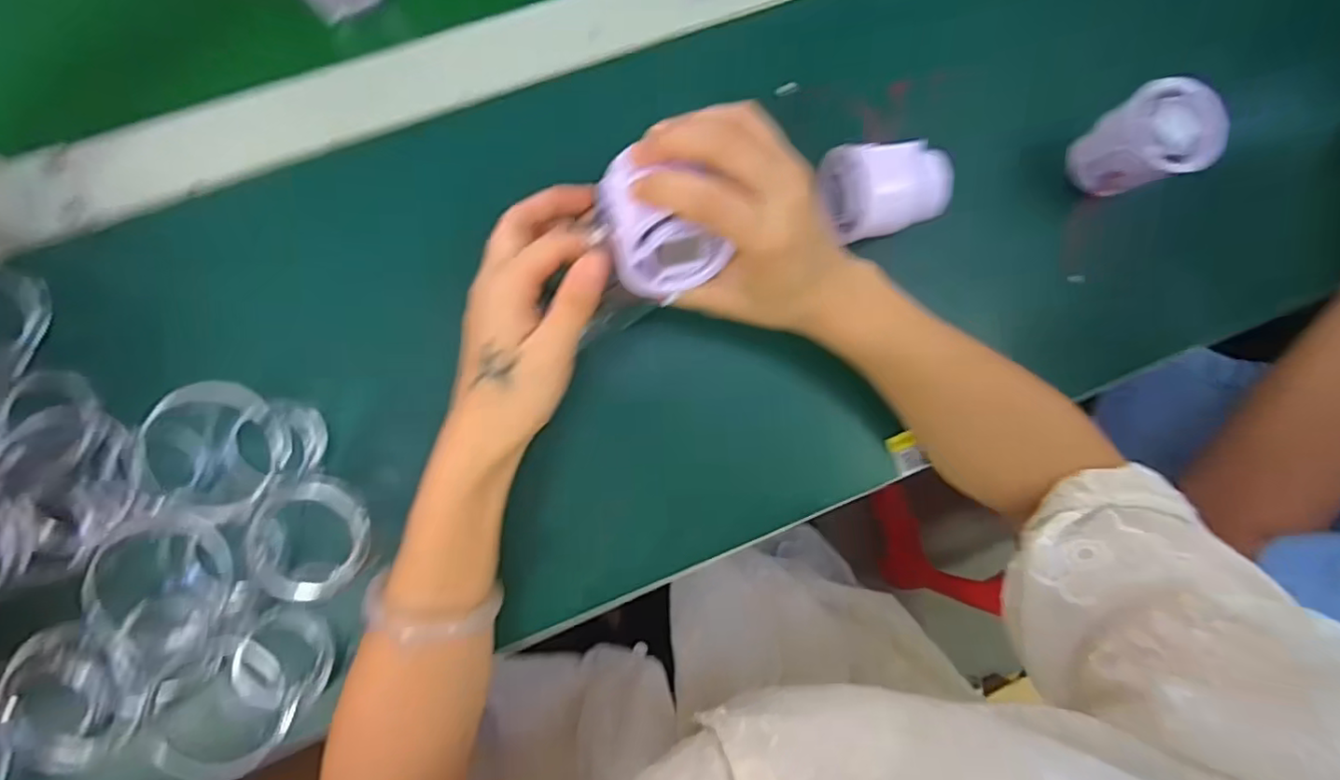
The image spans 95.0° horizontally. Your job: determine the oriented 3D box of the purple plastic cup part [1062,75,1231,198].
[{"bbox_3d":[0.277,-0.145,0.361,0.043,0.059,0.051,-17,89,-8],"label":"purple plastic cup part"}]

